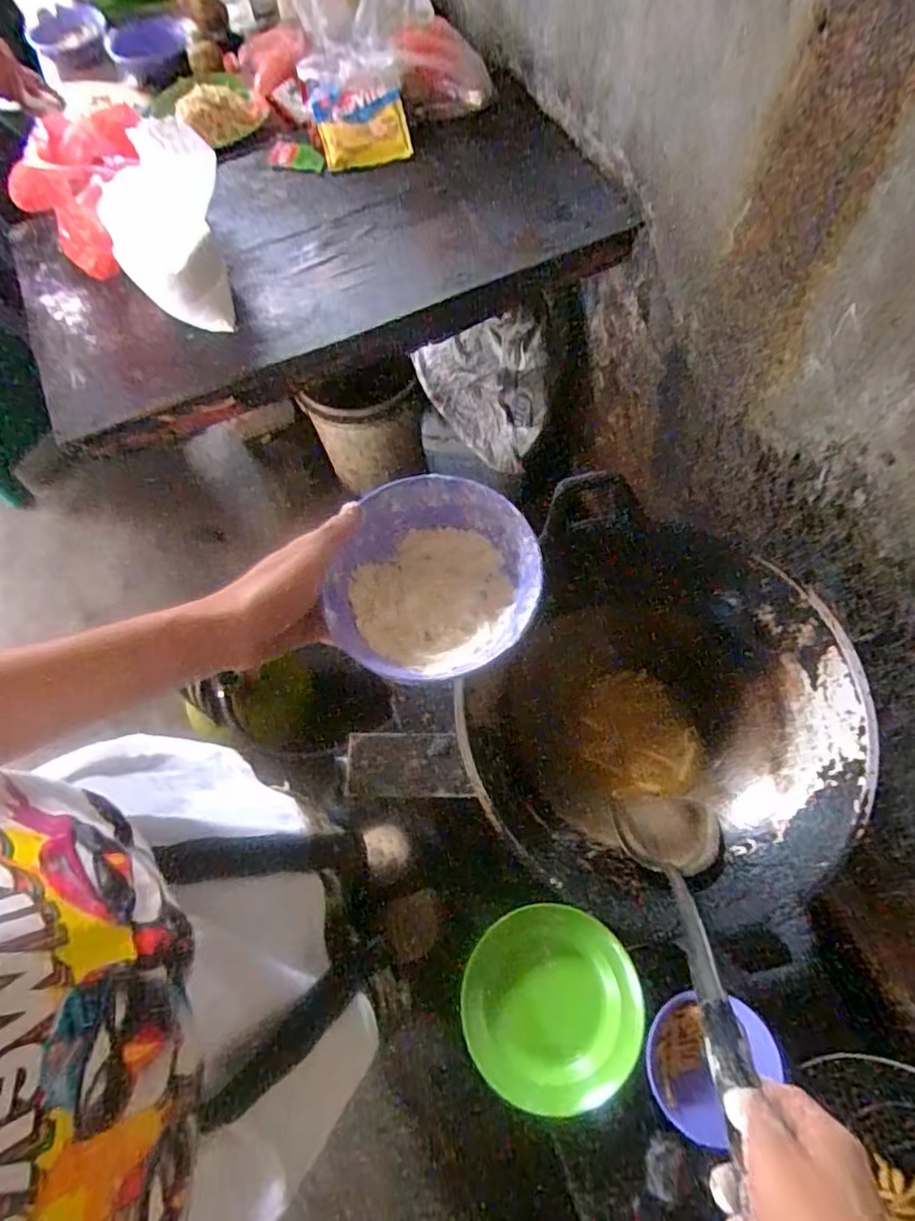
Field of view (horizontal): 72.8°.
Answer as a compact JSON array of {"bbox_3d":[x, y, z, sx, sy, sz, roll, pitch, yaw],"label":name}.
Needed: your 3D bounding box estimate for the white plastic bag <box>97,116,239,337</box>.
[{"bbox_3d":[-0.400,-0.533,0.866,0.171,0.183,0.190,-26,69,-8],"label":"white plastic bag"}]

